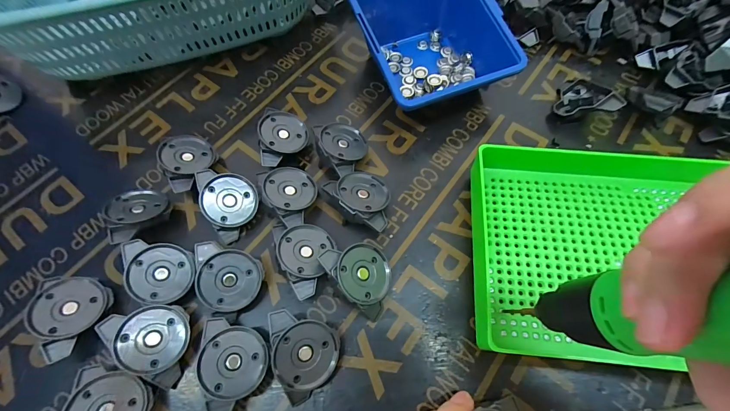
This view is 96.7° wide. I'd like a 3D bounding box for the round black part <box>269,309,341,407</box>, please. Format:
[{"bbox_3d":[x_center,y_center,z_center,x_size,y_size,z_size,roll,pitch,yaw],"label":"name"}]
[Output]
[{"bbox_3d":[-0.039,0.098,0.214,0.043,0.012,0.058,-2,80,-22],"label":"round black part"}]

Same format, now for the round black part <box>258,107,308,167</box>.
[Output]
[{"bbox_3d":[-0.073,-0.058,0.287,0.041,0.012,0.052,3,77,-26],"label":"round black part"}]

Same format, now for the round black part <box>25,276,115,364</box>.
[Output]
[{"bbox_3d":[-0.205,0.074,0.228,0.044,0.014,0.052,-25,84,-34],"label":"round black part"}]

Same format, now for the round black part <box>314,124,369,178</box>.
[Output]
[{"bbox_3d":[-0.019,-0.050,0.283,0.041,0.013,0.049,-21,72,-31],"label":"round black part"}]

